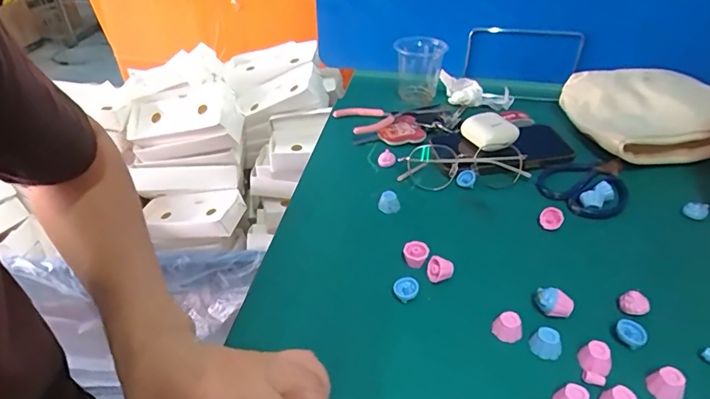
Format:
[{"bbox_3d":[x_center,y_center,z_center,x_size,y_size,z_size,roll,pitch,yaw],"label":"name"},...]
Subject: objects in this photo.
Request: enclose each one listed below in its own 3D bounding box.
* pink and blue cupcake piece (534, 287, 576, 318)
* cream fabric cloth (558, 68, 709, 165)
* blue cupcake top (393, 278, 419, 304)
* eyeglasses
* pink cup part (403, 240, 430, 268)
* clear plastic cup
[{"bbox_3d":[0.146,0.076,0.339,0.026,0.020,0.016,14,40,18],"label":"pink and blue cupcake piece"},{"bbox_3d":[0.336,-0.098,0.531,0.168,0.068,0.142,-7,38,-9],"label":"cream fabric cloth"},{"bbox_3d":[0.039,0.069,0.354,0.018,0.011,0.015,-4,37,-5],"label":"blue cupcake top"},{"bbox_3d":[0.112,-0.035,0.479,0.133,0.028,0.043,2,37,3],"label":"eyeglasses"},{"bbox_3d":[0.050,0.046,0.381,0.020,0.020,0.017,9,38,12],"label":"pink cup part"},{"bbox_3d":[0.084,-0.174,0.618,0.062,0.070,0.058,0,37,0],"label":"clear plastic cup"}]

